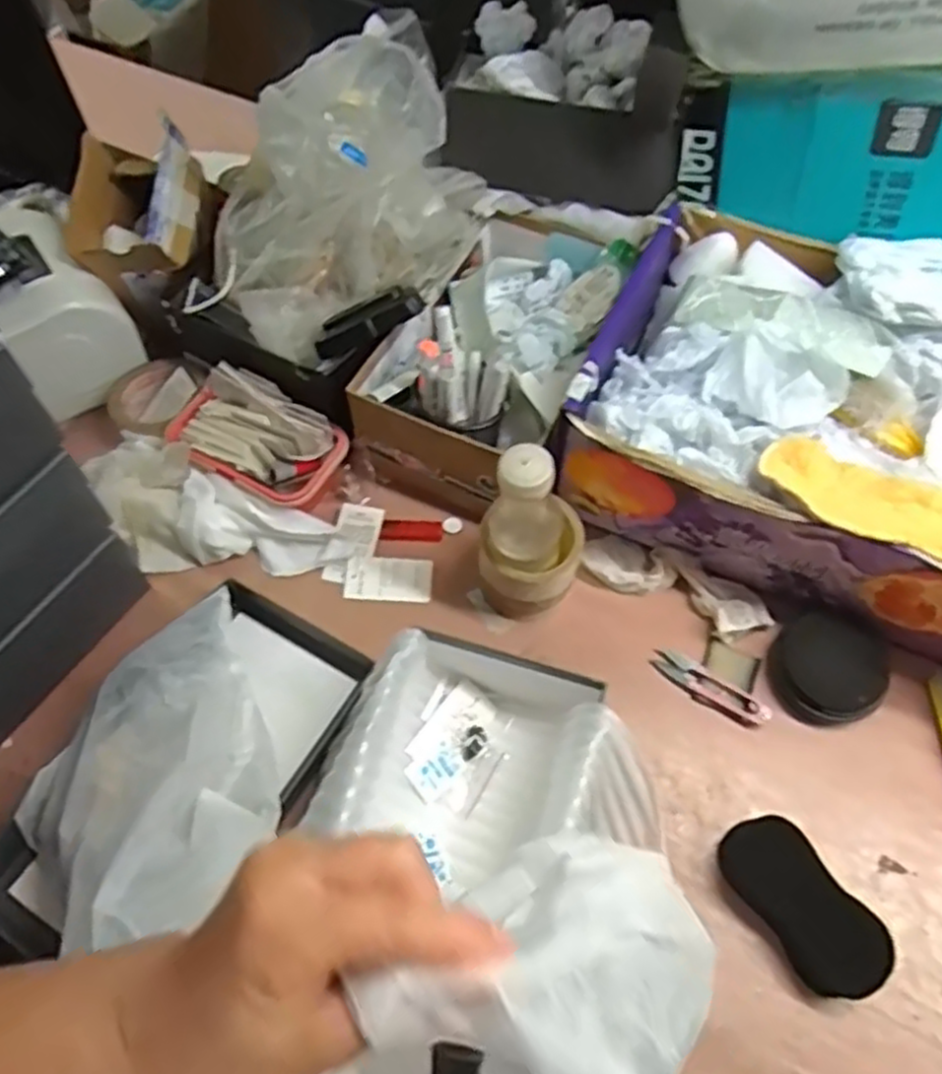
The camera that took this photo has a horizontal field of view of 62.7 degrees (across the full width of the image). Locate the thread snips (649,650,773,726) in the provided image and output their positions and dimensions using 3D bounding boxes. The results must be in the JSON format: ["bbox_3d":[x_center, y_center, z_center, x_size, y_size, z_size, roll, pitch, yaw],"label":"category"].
[{"bbox_3d":[0.204,0.130,0.663,0.102,0.008,0.027,32,65,17],"label":"thread snips"}]

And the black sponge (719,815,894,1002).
[{"bbox_3d":[0.246,0.271,0.572,0.058,0.035,0.127,-29,64,-16],"label":"black sponge"}]

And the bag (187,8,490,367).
[{"bbox_3d":[-0.122,-0.331,0.745,0.301,0.160,0.190,-37,66,-19],"label":"bag"}]

